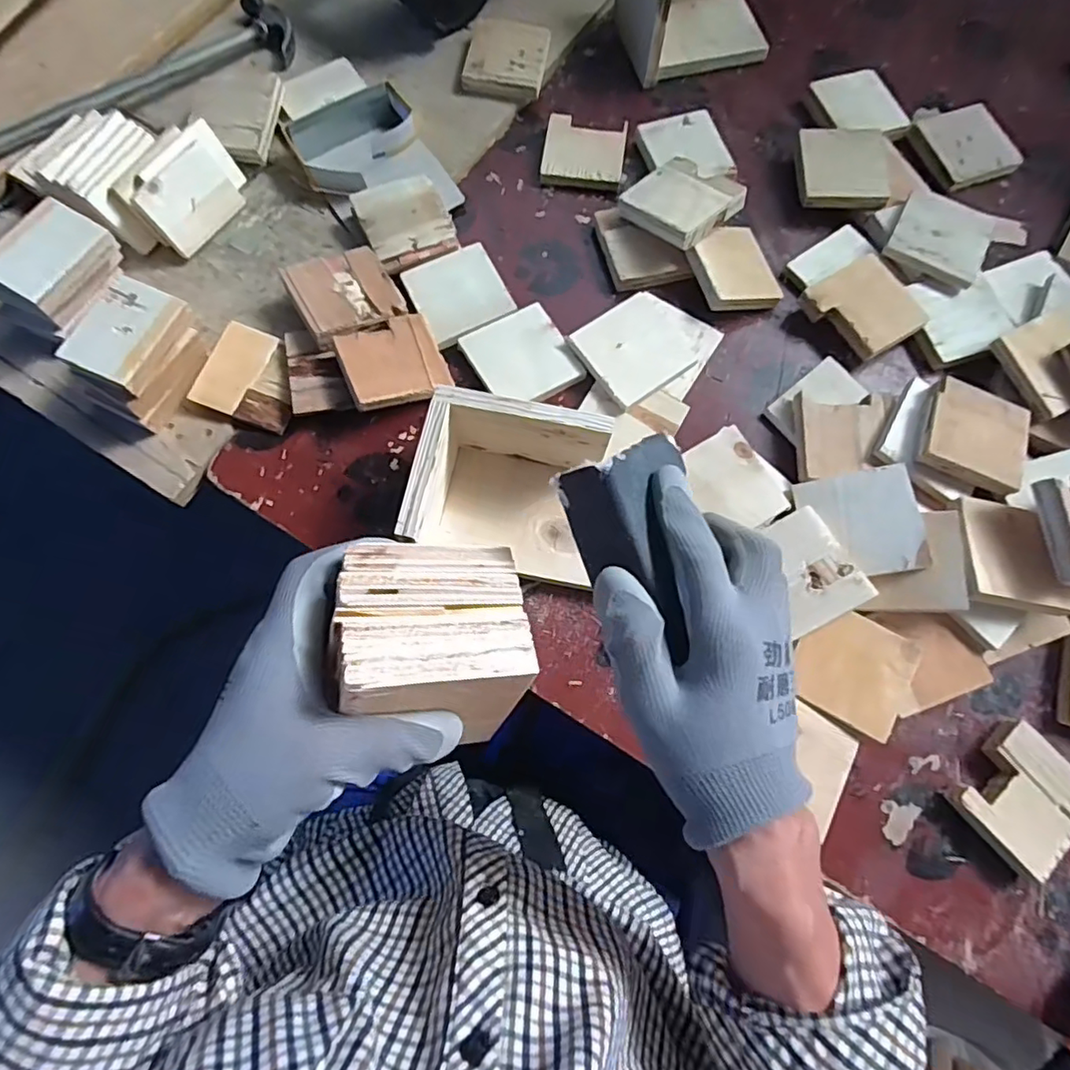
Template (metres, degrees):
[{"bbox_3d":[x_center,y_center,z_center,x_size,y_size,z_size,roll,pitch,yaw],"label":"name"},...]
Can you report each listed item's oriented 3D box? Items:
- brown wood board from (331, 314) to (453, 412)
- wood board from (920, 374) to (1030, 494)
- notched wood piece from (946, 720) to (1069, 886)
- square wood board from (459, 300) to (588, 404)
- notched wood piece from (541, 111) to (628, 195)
[{"bbox_3d":[-0.127,-0.156,0.541,0.094,0.013,0.085,-22,78,-26],"label":"brown wood board"},{"bbox_3d":[0.387,-0.090,0.516,0.091,0.017,0.084,24,74,2],"label":"wood board"},{"bbox_3d":[0.391,0.211,0.474,0.080,0.028,0.092,44,76,8],"label":"notched wood piece"},{"bbox_3d":[-0.013,-0.168,0.566,0.088,0.007,0.093,-29,77,-9],"label":"square wood board"},{"bbox_3d":[0.054,-0.416,0.642,0.085,0.016,0.090,8,74,1],"label":"notched wood piece"}]

